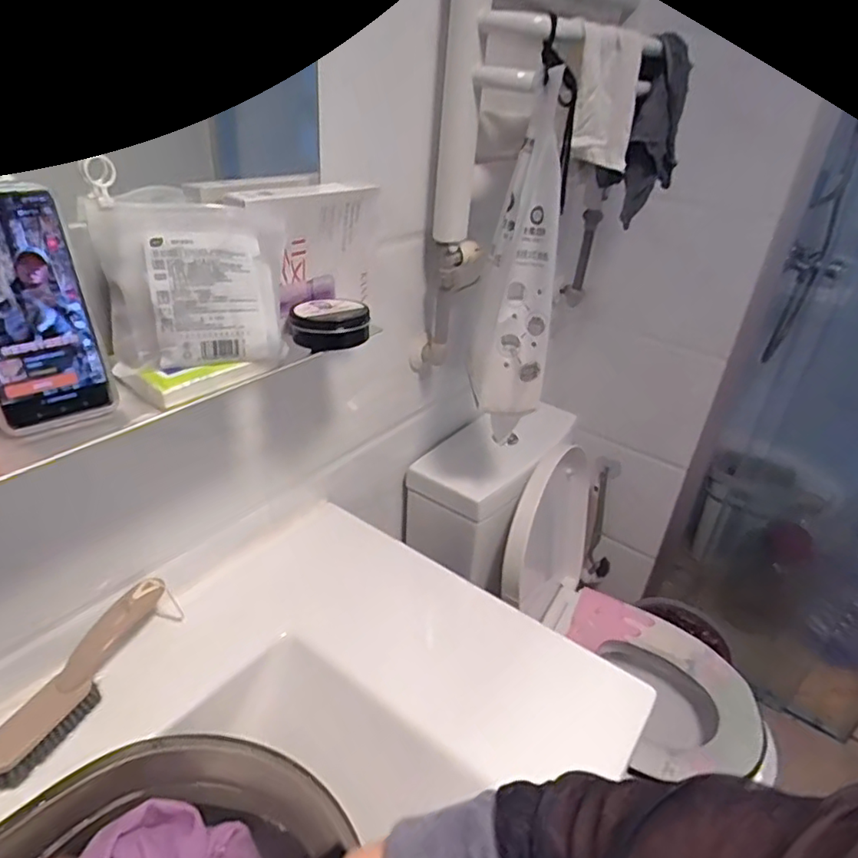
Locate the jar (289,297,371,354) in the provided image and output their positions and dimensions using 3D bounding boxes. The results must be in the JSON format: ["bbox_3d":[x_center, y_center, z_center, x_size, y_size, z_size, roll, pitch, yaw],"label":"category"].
[{"bbox_3d":[-0.111,-0.118,0.632,0.077,0.039,0.082,3,31,-2],"label":"jar"}]

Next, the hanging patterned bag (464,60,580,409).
[{"bbox_3d":[0.120,-0.220,0.780,0.105,0.389,0.129,7,31,4],"label":"hanging patterned bag"}]

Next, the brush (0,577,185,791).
[{"bbox_3d":[-0.339,0.235,0.579,0.044,0.055,0.212,14,32,15],"label":"brush"}]

